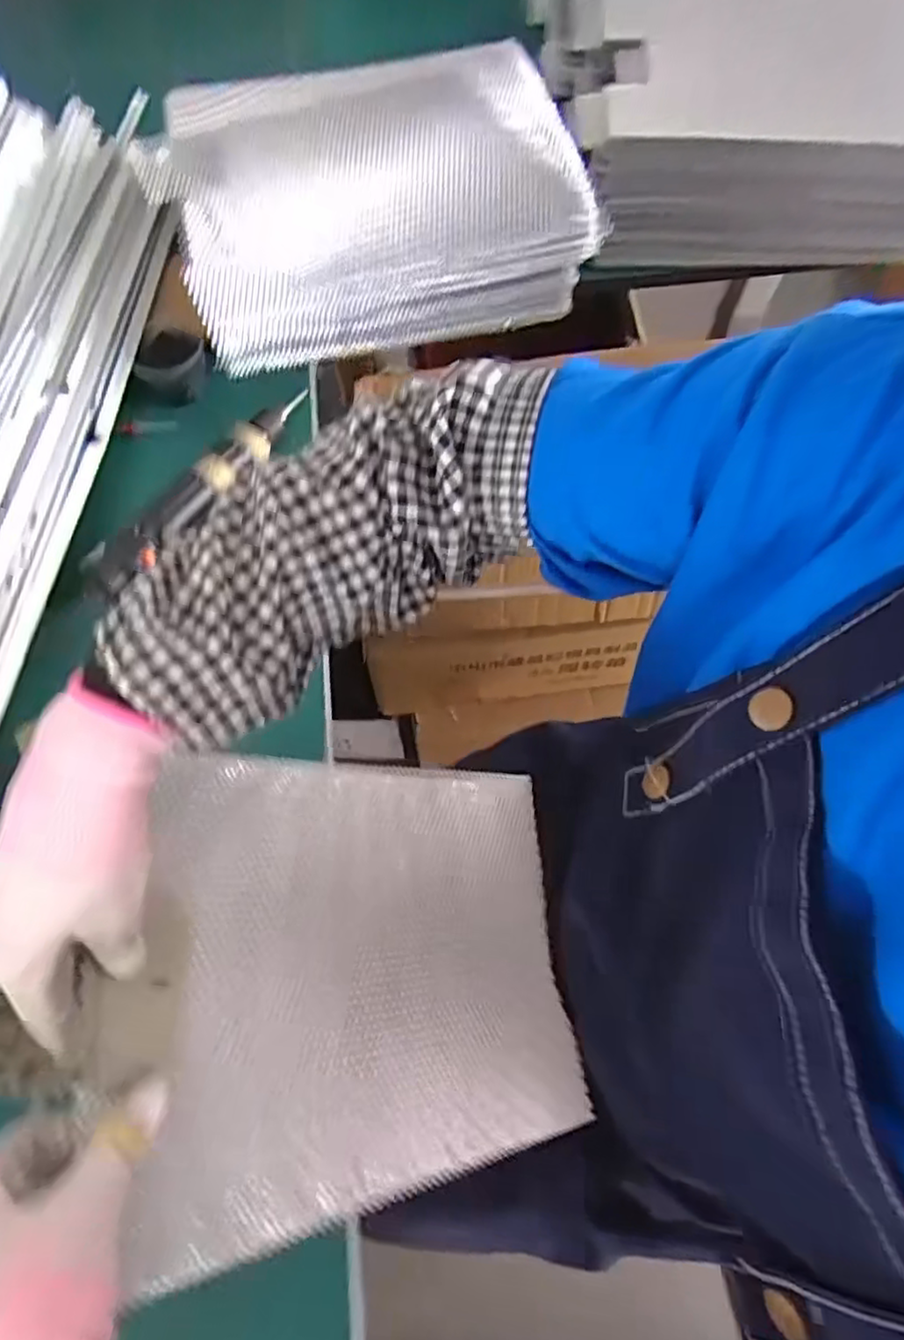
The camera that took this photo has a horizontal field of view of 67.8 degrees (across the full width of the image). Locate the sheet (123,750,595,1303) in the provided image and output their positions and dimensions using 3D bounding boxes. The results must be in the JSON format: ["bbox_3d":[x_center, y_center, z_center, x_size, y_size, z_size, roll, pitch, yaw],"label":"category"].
[{"bbox_3d":[-0.048,0.189,0.454,0.292,0.054,0.265,11,58,-34],"label":"sheet"}]

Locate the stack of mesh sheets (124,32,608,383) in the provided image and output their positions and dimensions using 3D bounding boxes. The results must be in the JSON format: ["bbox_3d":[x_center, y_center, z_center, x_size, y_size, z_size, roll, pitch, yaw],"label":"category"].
[{"bbox_3d":[-0.074,-0.442,0.648,0.373,0.134,0.238,-12,67,-6],"label":"stack of mesh sheets"}]

